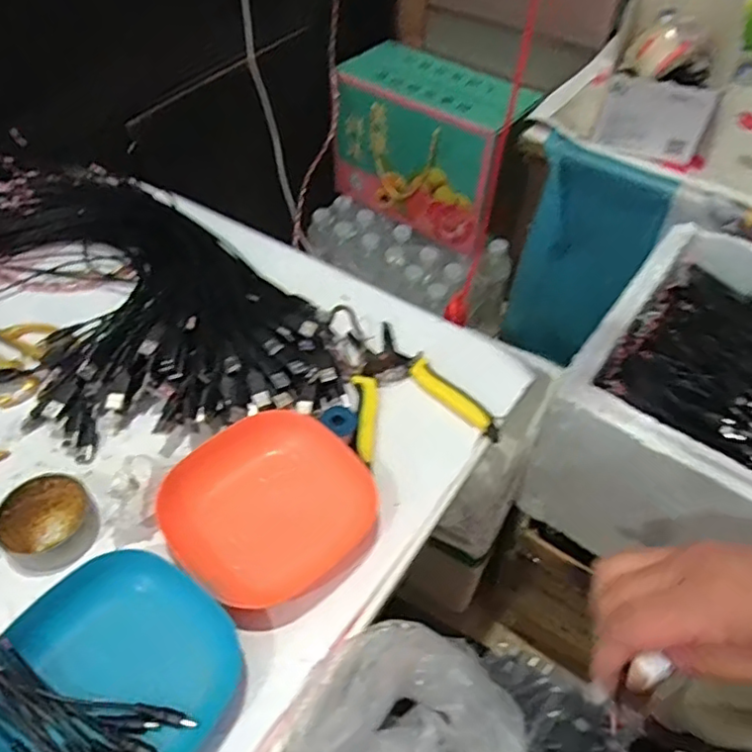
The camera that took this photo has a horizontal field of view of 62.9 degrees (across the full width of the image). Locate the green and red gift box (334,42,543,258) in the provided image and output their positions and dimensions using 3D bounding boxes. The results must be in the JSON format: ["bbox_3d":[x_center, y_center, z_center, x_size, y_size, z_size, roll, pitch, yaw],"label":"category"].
[{"bbox_3d":[0.095,-0.406,1.093,0.315,0.236,0.154,33,57,22],"label":"green and red gift box"}]

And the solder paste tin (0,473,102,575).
[{"bbox_3d":[-0.238,0.107,0.447,0.063,0.027,0.061,1,51,-1],"label":"solder paste tin"}]

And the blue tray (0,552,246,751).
[{"bbox_3d":[-0.163,0.184,0.376,0.135,0.022,0.136,34,58,23],"label":"blue tray"}]

